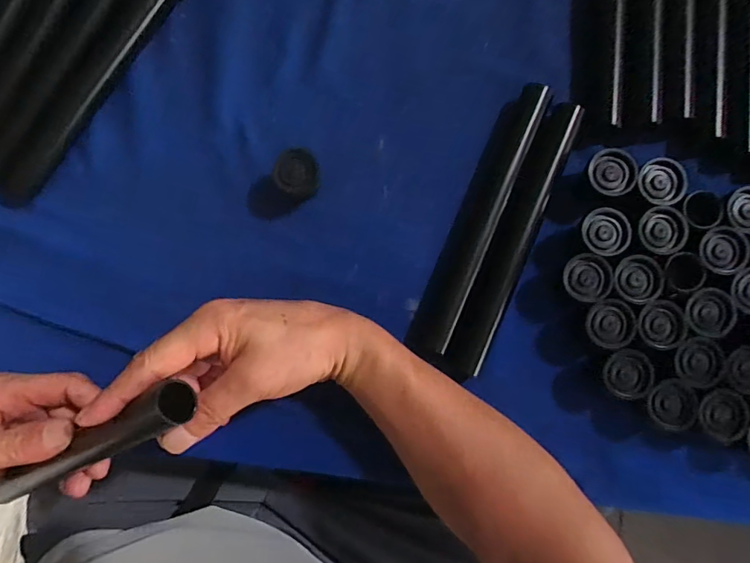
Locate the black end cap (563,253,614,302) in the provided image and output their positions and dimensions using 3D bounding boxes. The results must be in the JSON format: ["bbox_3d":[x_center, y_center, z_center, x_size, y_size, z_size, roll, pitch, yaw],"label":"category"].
[{"bbox_3d":[0.154,-0.003,0.330,0.031,0.014,0.034,-10,86,0],"label":"black end cap"}]

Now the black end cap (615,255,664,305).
[{"bbox_3d":[0.187,-0.001,0.322,0.030,0.009,0.032,7,86,1],"label":"black end cap"}]

